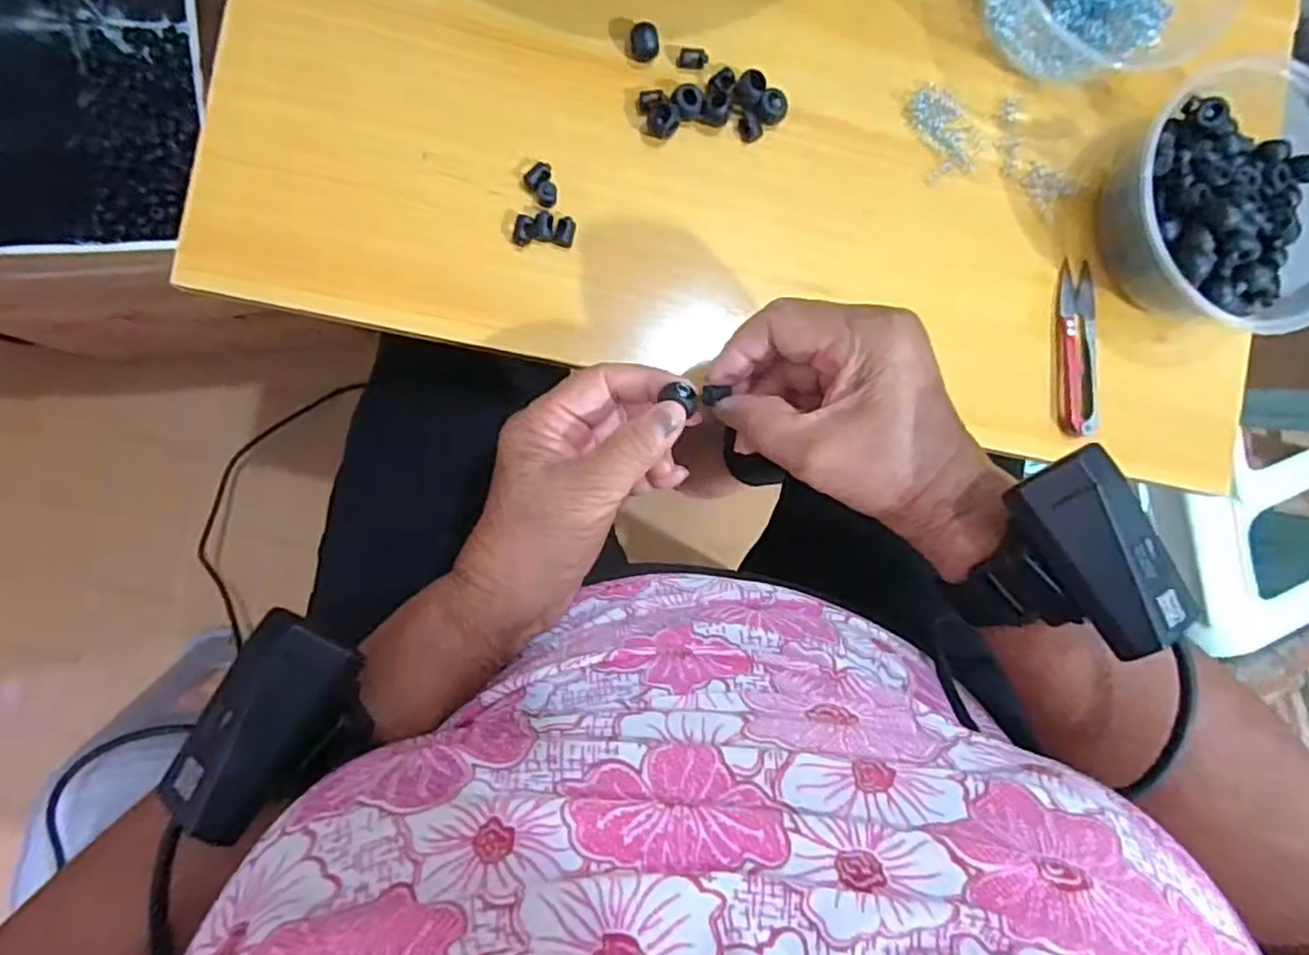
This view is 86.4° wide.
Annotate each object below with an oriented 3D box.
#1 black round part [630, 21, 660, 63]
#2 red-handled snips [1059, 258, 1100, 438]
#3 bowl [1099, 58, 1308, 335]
[{"bbox_3d":[-0.006,-0.228,0.365,0.013,0.013,0.015,-18,93,-9],"label":"black round part"},{"bbox_3d":[0.249,-0.074,0.406,0.021,0.011,0.099,0,90,-9],"label":"red-handled snips"},{"bbox_3d":[0.330,-0.151,0.387,0.143,0.046,0.135,0,90,-9],"label":"bowl"}]

